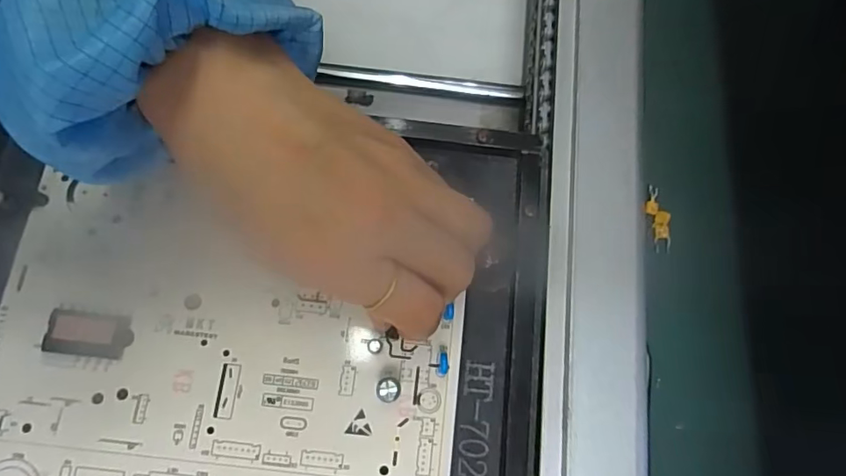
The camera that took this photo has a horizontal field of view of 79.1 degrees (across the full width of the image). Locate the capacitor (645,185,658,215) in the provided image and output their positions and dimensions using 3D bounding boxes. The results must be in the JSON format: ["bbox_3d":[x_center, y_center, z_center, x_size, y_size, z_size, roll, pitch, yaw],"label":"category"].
[{"bbox_3d":[0.112,-0.019,0.251,0.006,0.004,0.014,6,87,0],"label":"capacitor"}]

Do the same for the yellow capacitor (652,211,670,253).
[{"bbox_3d":[0.116,-0.003,0.249,0.007,0.004,0.020,0,88,-1],"label":"yellow capacitor"}]

